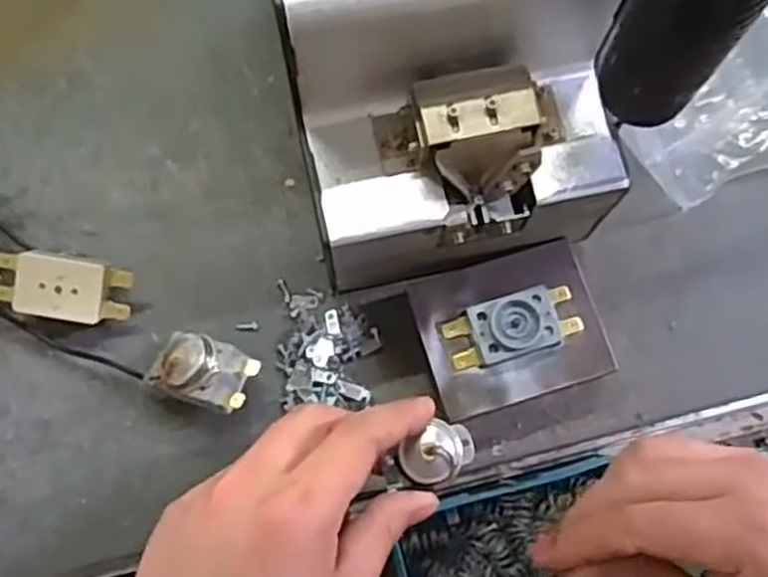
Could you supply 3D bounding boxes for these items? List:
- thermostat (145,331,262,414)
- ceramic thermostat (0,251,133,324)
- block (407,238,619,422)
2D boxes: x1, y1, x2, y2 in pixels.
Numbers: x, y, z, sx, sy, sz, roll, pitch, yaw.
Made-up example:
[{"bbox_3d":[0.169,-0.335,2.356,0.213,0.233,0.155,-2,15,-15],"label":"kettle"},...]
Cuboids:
[{"bbox_3d":[-0.079,0.038,0.357,0.043,0.032,0.028,18,79,3],"label":"thermostat"},{"bbox_3d":[-0.148,0.001,0.365,0.057,0.030,0.028,9,78,1],"label":"ceramic thermostat"},{"bbox_3d":[0.057,0.019,0.364,0.078,0.038,0.064,-16,79,-4],"label":"block"}]

